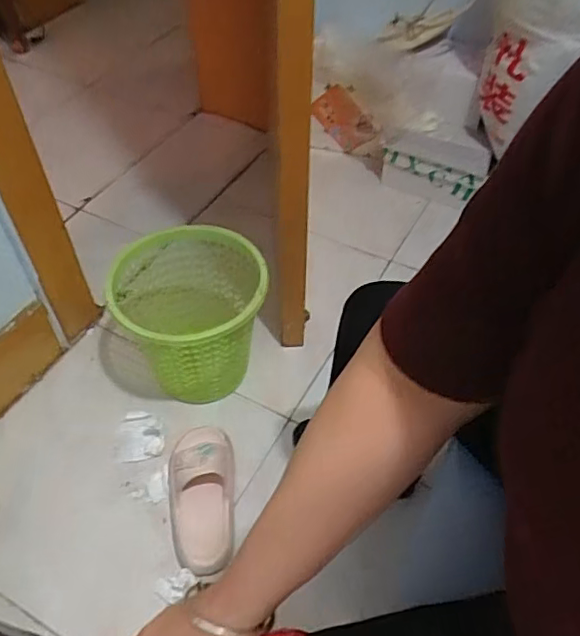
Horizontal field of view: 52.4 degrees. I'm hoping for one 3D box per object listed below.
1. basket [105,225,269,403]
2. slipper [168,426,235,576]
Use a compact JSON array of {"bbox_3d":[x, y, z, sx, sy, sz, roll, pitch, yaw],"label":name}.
[{"bbox_3d":[-0.183,0.015,1.113,0.279,0.266,0.264,-7,50,-7],"label":"basket"},{"bbox_3d":[-0.149,0.297,0.994,0.107,0.066,0.243,-2,61,-6],"label":"slipper"}]

